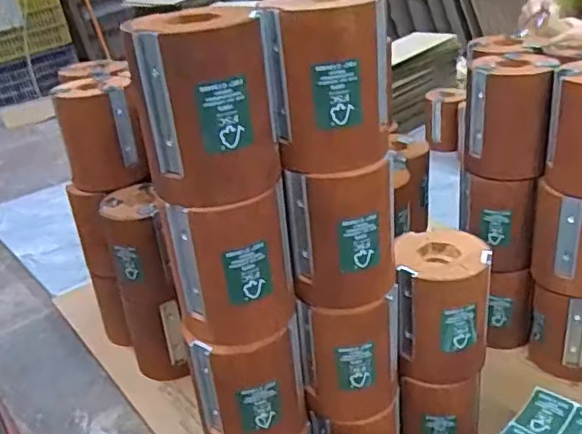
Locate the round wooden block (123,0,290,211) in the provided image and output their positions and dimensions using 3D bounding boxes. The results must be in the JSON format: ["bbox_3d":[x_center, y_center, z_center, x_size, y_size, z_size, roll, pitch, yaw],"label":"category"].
[{"bbox_3d":[-0.044,-0.067,0.349,0.067,0.098,0.077,5,30,22],"label":"round wooden block"}]

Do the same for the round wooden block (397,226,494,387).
[{"bbox_3d":[0.122,0.073,0.475,0.070,0.098,0.064,0,29,12],"label":"round wooden block"}]

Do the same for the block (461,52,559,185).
[{"bbox_3d":[0.208,-0.093,0.564,0.072,0.106,0.070,6,31,23],"label":"block"}]

